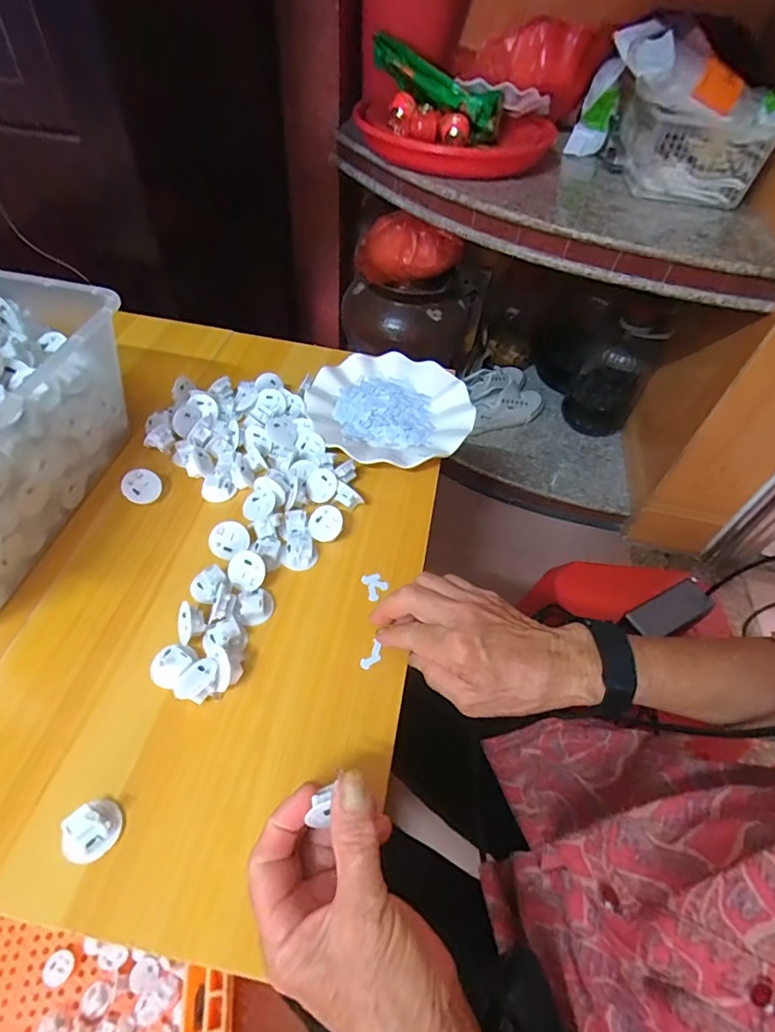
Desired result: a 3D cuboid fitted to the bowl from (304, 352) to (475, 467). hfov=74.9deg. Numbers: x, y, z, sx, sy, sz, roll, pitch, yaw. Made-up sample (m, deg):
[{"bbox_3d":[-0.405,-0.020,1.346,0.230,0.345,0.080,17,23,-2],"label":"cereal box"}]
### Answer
[{"bbox_3d":[0.003,-0.120,0.569,0.179,0.025,0.171,3,51,-3],"label":"bowl"}]

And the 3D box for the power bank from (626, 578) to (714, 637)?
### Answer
[{"bbox_3d":[0.376,0.122,0.667,0.131,0.018,0.055,-21,56,-21],"label":"power bank"}]

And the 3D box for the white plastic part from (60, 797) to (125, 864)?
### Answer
[{"bbox_3d":[-0.179,0.190,0.306,0.027,0.017,0.033,31,55,19],"label":"white plastic part"}]

